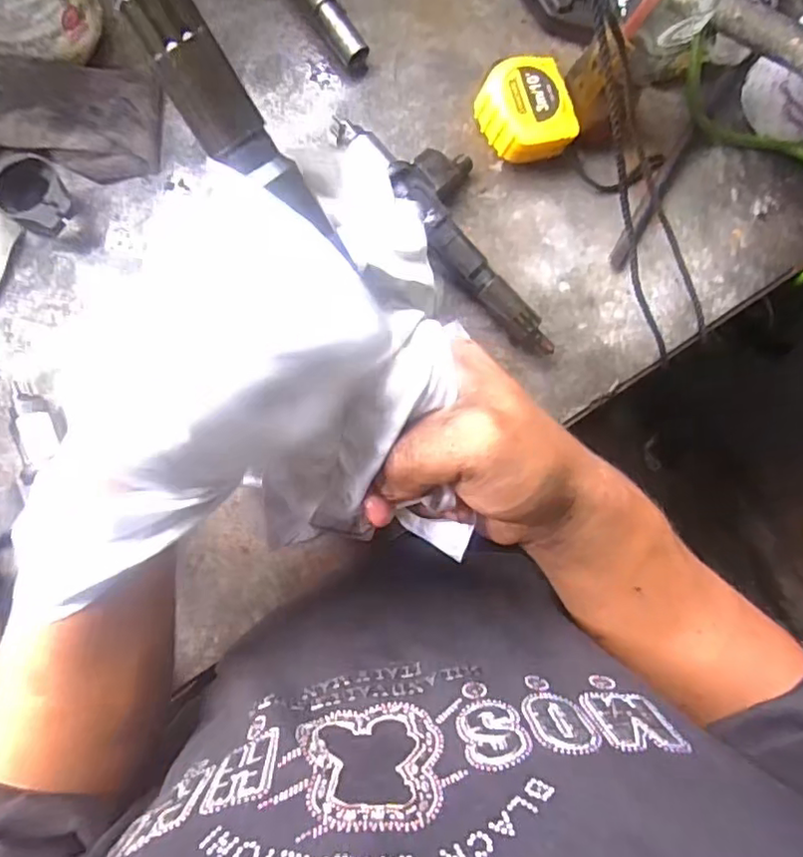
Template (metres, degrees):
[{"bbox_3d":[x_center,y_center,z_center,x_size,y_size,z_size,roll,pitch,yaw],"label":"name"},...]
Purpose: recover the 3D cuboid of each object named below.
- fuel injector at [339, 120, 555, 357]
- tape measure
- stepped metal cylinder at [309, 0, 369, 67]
[{"bbox_3d":[0.043,-0.141,0.418,0.062,0.031,0.199,-43,92,-9],"label":"fuel injector"},{"bbox_3d":[0.086,-0.220,0.428,0.058,0.038,0.062,-24,90,-9],"label":"tape measure"},{"bbox_3d":[-0.058,-0.299,0.424,0.022,0.022,0.102,-34,91,-9],"label":"stepped metal cylinder"}]

